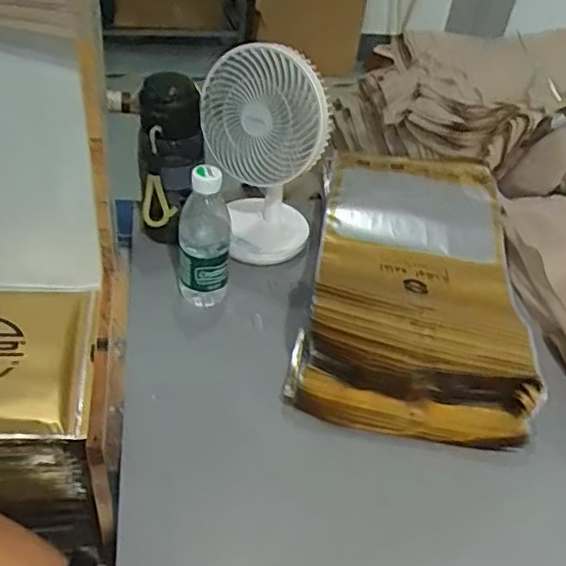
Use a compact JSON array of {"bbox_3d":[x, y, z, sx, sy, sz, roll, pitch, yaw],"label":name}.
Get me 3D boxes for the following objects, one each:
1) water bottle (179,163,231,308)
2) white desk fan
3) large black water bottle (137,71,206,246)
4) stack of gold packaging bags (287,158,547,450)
[{"bbox_3d":[-0.093,-0.057,0.710,0.060,0.173,0.071,2,40,-7],"label":"water bottle"},{"bbox_3d":[-0.028,-0.160,0.756,0.144,0.252,0.120,2,40,-7],"label":"white desk fan"},{"bbox_3d":[-0.142,-0.145,0.763,0.081,0.210,0.067,-22,48,-31],"label":"large black water bottle"},{"bbox_3d":[0.160,-0.020,0.778,0.246,0.079,0.473,9,40,2],"label":"stack of gold packaging bags"}]

